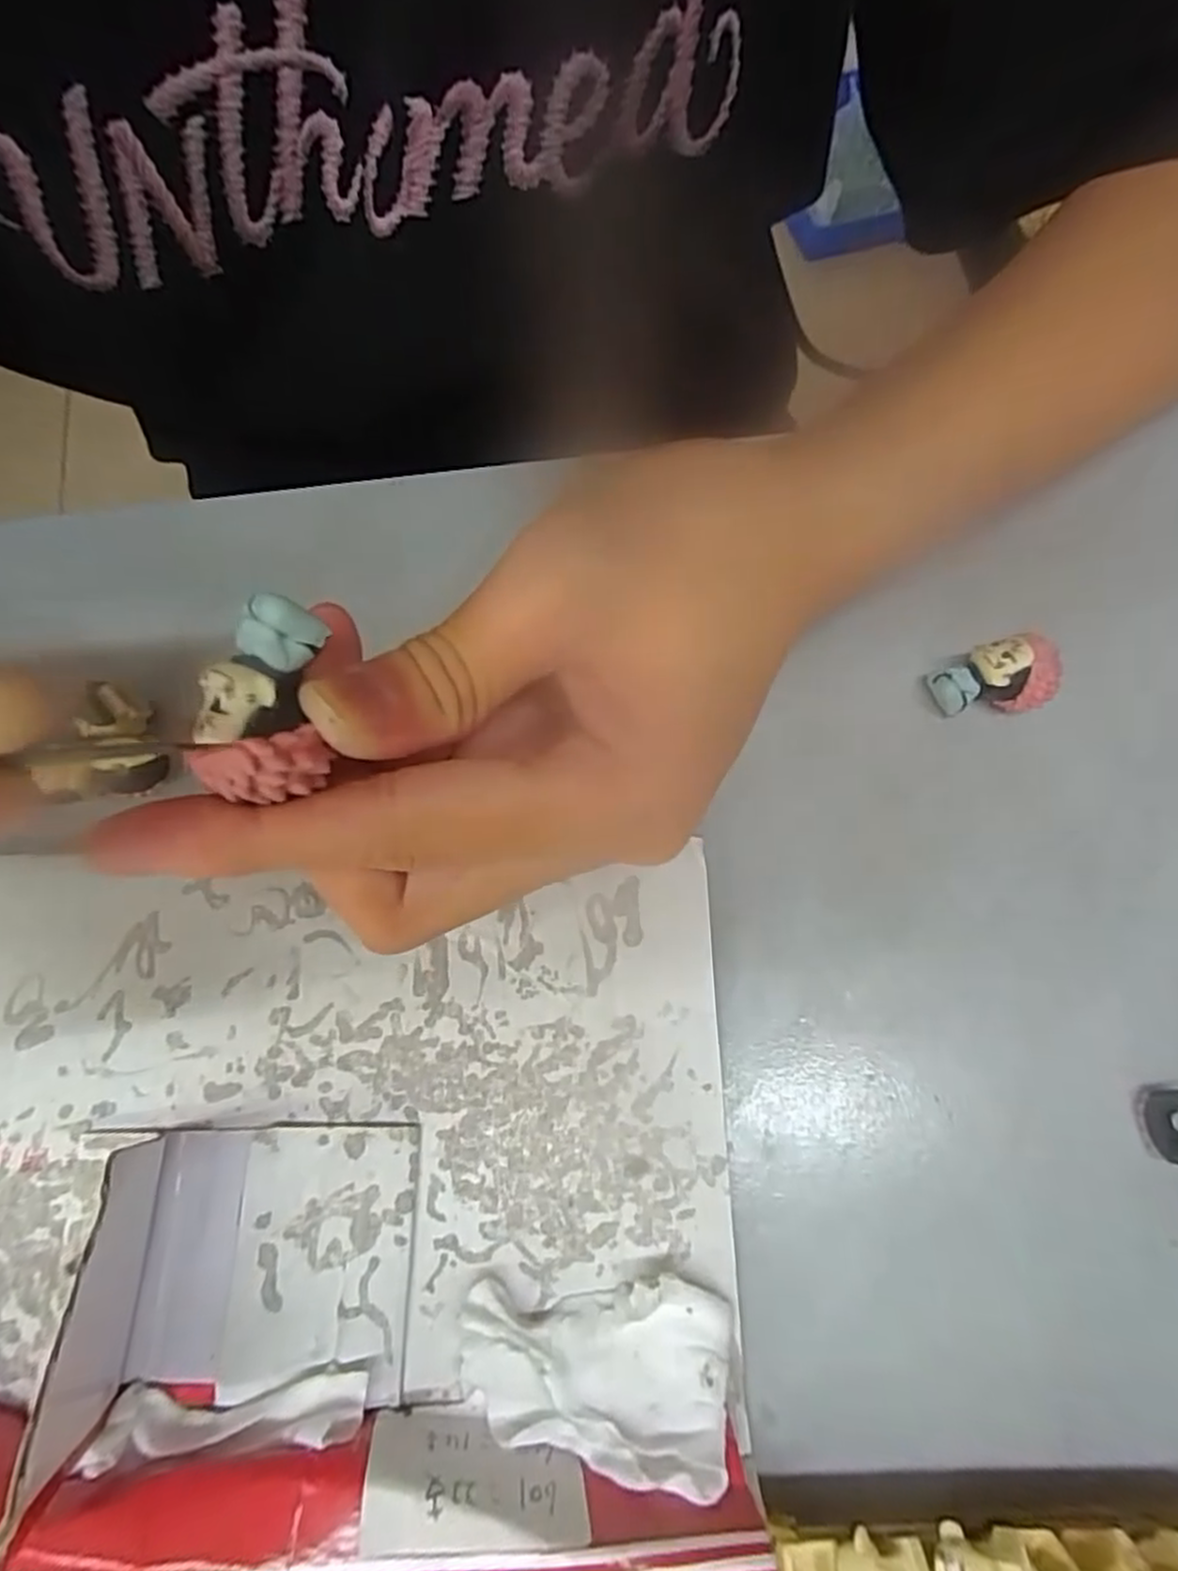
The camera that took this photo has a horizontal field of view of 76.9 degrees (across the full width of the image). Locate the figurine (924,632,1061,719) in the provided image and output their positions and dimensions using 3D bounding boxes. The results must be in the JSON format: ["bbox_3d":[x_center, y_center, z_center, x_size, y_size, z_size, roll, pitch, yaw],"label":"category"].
[{"bbox_3d":[0.105,-0.028,0.195,0.026,0.021,0.016,1,72,0],"label":"figurine"}]

